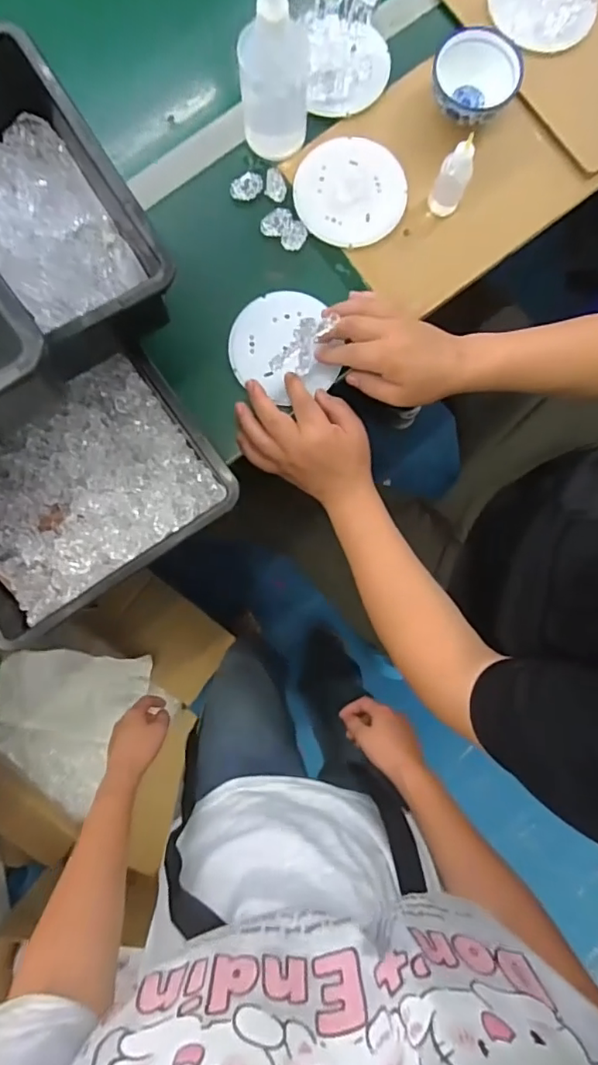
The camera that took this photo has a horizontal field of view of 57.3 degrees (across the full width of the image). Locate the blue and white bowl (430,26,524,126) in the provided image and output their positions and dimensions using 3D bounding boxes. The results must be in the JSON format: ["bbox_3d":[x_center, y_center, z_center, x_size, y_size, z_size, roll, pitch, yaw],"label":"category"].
[{"bbox_3d":[0.203,-0.514,0.640,0.102,0.053,0.085,5,87,-1],"label":"blue and white bowl"}]

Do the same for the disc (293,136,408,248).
[{"bbox_3d":[0.061,-0.407,0.653,0.128,0.007,0.130,0,87,-2],"label":"disc"}]

